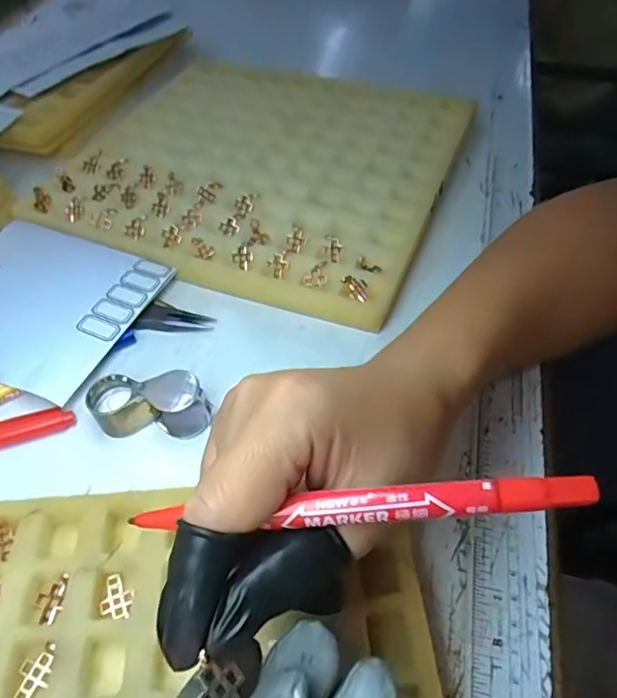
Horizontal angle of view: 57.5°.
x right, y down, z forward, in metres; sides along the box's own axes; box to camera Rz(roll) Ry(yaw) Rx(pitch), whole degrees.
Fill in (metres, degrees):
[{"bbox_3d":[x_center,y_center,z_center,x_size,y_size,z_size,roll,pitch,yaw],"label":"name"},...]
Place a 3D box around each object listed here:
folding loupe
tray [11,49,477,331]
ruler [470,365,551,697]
[{"bbox_3d":[-0.076,0.027,0.275,0.058,0.027,0.026,6,49,6],"label":"folding loupe"},{"bbox_3d":[-0.039,-0.149,0.417,0.273,0.017,0.256,20,52,11],"label":"tray"},{"bbox_3d":[0.089,0.076,0.246,0.030,0.008,0.163,9,51,10],"label":"ruler"}]

